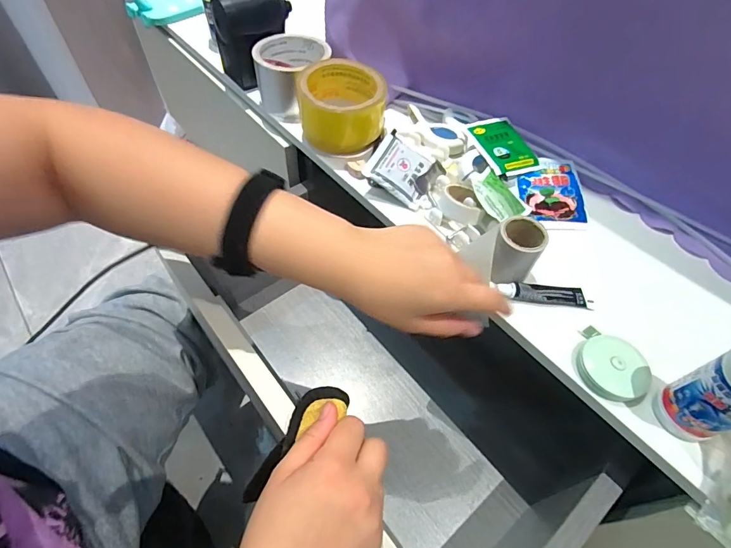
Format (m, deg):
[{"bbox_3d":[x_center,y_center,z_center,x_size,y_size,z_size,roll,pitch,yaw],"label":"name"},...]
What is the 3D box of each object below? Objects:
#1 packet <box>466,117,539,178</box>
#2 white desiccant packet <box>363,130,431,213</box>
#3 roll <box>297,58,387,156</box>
[{"bbox_3d":[0.149,-0.138,0.434,0.068,0.006,0.074,-18,68,-24],"label":"packet"},{"bbox_3d":[0.038,-0.108,0.419,0.065,0.007,0.059,35,71,-5],"label":"white desiccant packet"},{"bbox_3d":[-0.026,-0.183,0.451,0.090,0.065,0.090,2,54,-2],"label":"roll"}]

